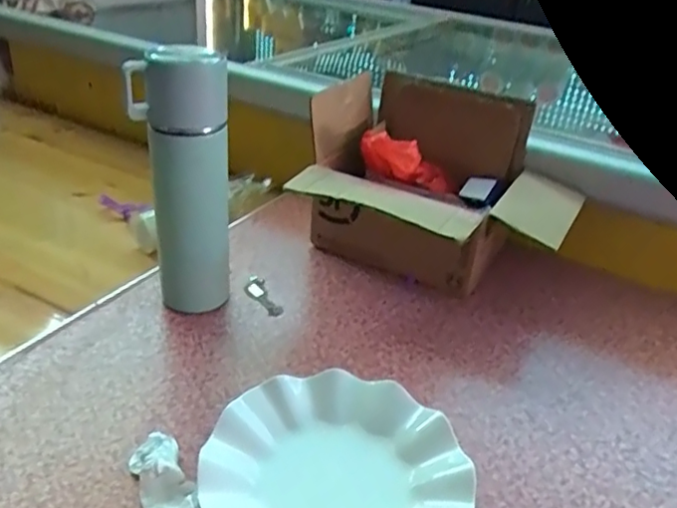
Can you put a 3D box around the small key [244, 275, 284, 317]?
[{"bbox_3d":[-0.080,0.043,0.625,0.025,0.005,0.067,-11,35,-26],"label":"small key"}]

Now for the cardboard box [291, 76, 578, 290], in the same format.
[{"bbox_3d":[0.110,-0.066,0.667,0.273,0.184,0.227,16,32,16],"label":"cardboard box"}]

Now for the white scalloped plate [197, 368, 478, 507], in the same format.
[{"bbox_3d":[-0.001,0.157,0.425,0.179,0.026,0.173,4,31,-3],"label":"white scalloped plate"}]

